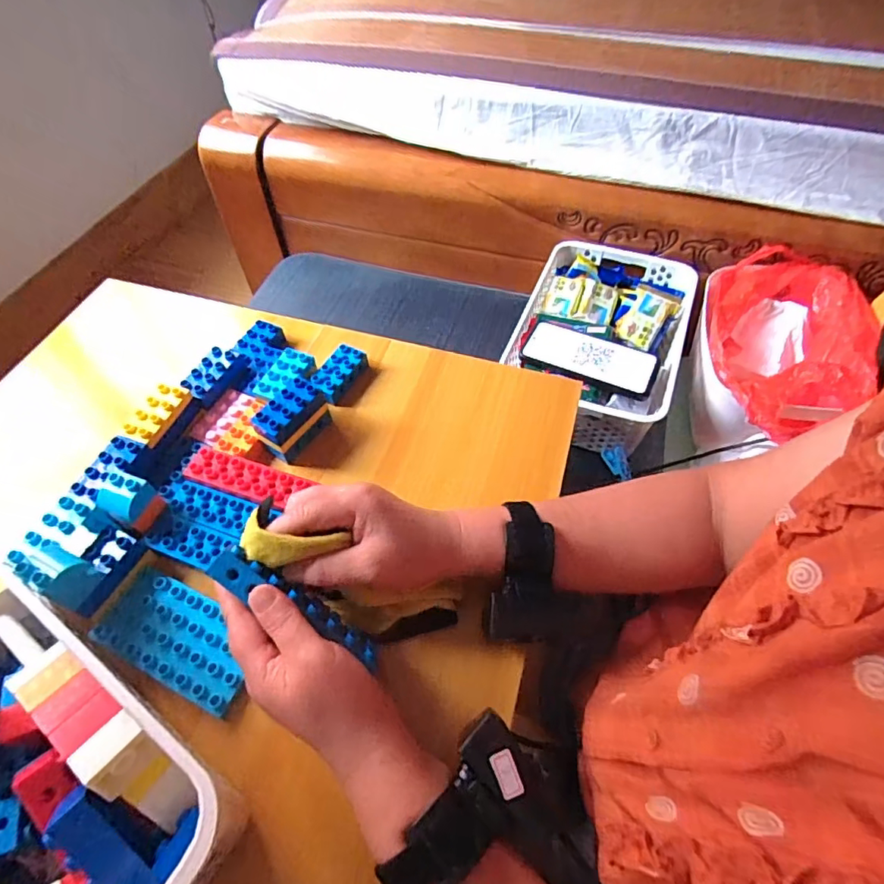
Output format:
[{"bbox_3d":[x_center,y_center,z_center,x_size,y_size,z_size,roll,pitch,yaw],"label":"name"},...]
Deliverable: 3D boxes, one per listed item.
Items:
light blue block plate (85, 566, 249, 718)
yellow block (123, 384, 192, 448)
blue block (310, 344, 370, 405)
[{"bbox_3d":[-0.195,0.144,0.391,0.122,0.010,0.063,21,58,15],"label":"light blue block plate"},{"bbox_3d":[-0.253,-0.026,0.466,0.029,0.009,0.062,15,57,11],"label":"yellow block"},{"bbox_3d":[-0.103,-0.068,0.537,0.032,0.025,0.061,25,59,17],"label":"blue block"}]

